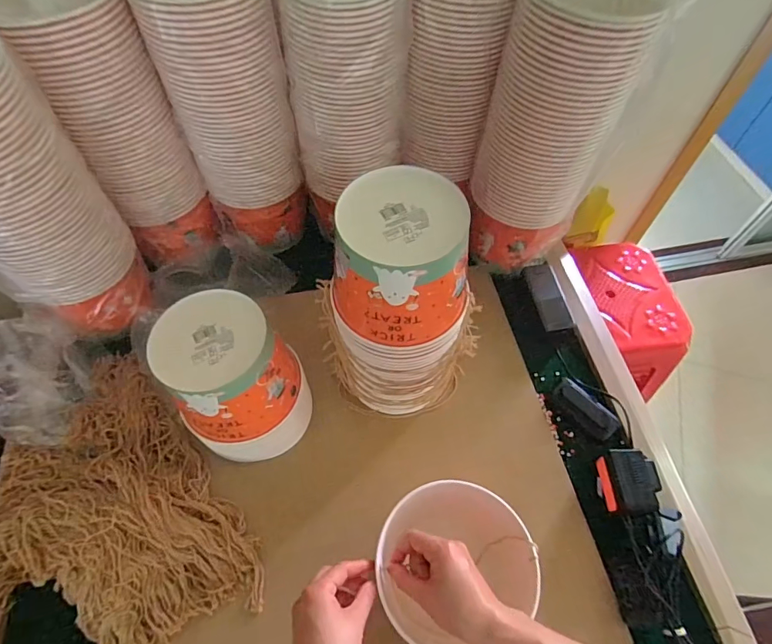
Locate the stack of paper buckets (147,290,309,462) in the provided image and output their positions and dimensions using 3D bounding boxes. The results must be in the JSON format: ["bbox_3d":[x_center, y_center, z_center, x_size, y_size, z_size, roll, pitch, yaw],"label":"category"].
[{"bbox_3d":[-0.185,0.079,0.573,0.150,0.213,0.139,-33,64,-19],"label":"stack of paper buckets"}]

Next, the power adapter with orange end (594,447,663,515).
[{"bbox_3d":[0.318,0.212,0.592,0.060,0.053,0.077,-4,58,-3],"label":"power adapter with orange end"}]

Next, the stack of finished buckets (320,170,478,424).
[{"bbox_3d":[0.019,-0.011,0.561,0.154,0.330,0.143,-36,65,-21],"label":"stack of finished buckets"}]

